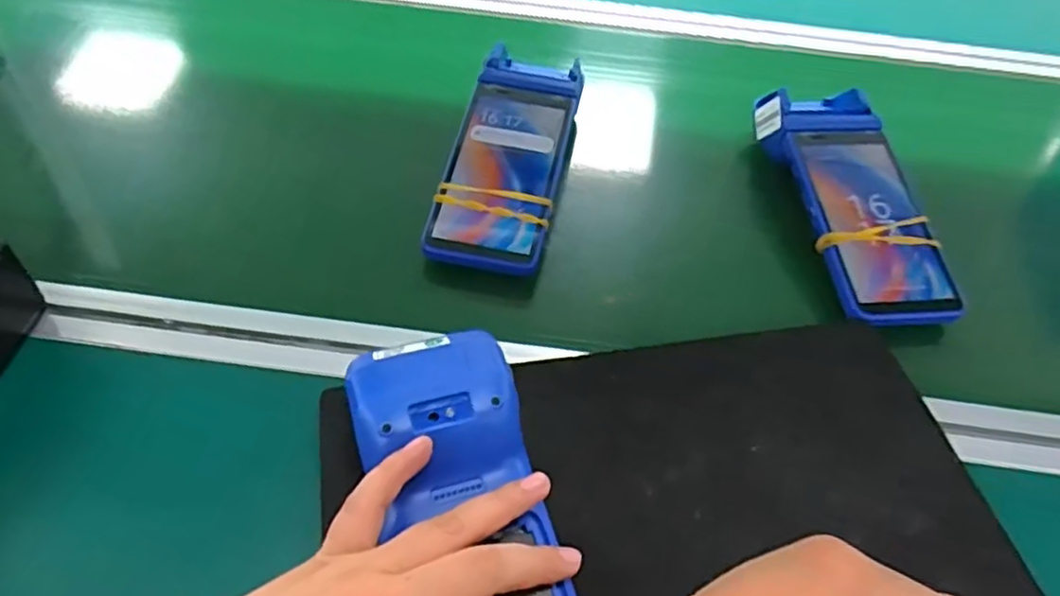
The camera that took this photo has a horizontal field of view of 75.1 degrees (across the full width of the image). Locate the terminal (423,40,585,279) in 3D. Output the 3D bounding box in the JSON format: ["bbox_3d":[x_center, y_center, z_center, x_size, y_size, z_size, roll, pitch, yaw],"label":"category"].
[{"bbox_3d":[-0.013,-0.111,0.523,0.083,0.034,0.203,12,51,4],"label":"terminal"}]

